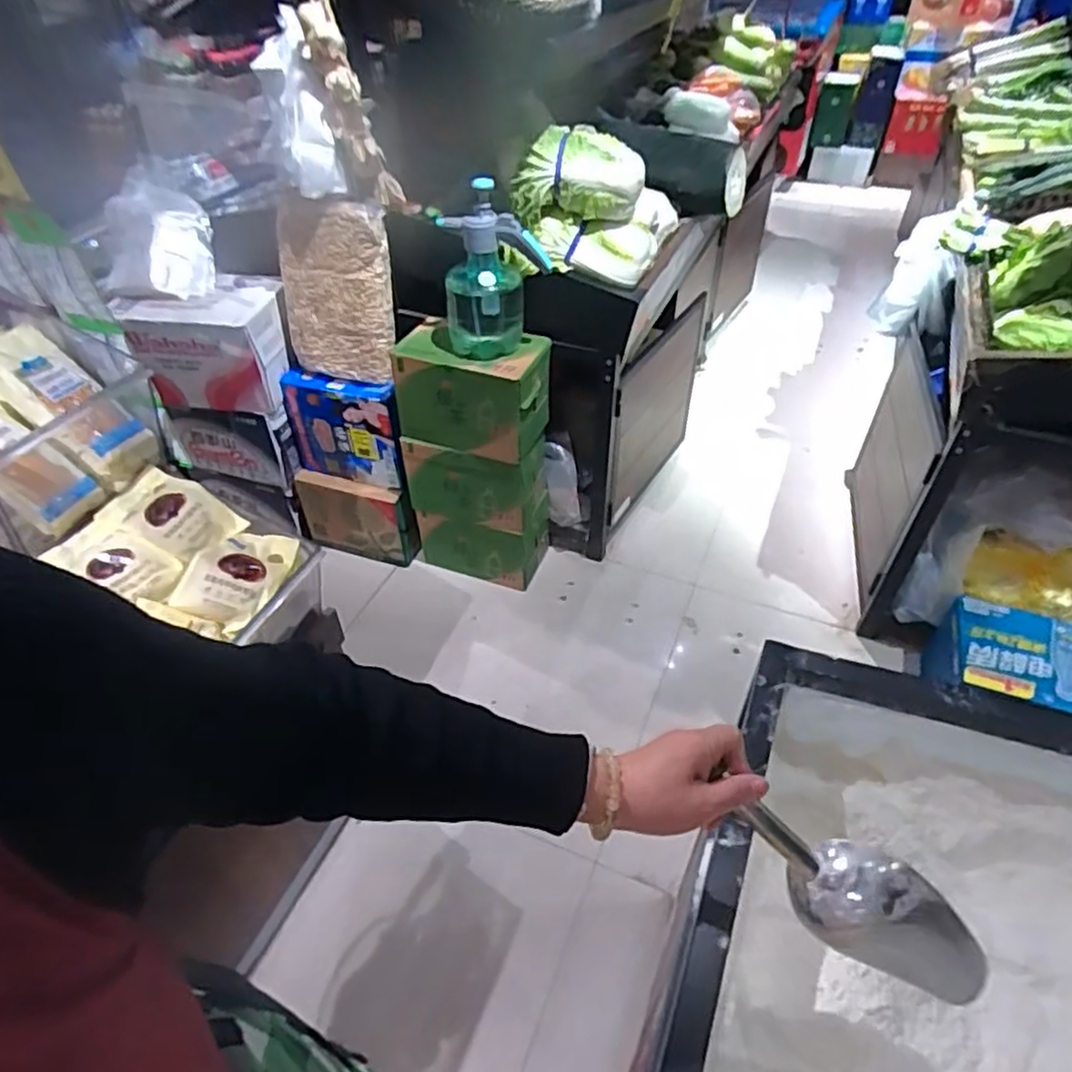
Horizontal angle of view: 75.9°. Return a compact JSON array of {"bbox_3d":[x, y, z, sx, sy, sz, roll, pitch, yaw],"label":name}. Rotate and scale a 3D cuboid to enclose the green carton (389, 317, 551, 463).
[{"bbox_3d":[-0.149,-0.341,1.606,0.339,0.237,0.178,15,46,16],"label":"green carton"}]

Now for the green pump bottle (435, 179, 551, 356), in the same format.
[{"bbox_3d":[-0.089,-0.556,1.475,0.222,0.325,0.145,-6,44,-5],"label":"green pump bottle"}]

